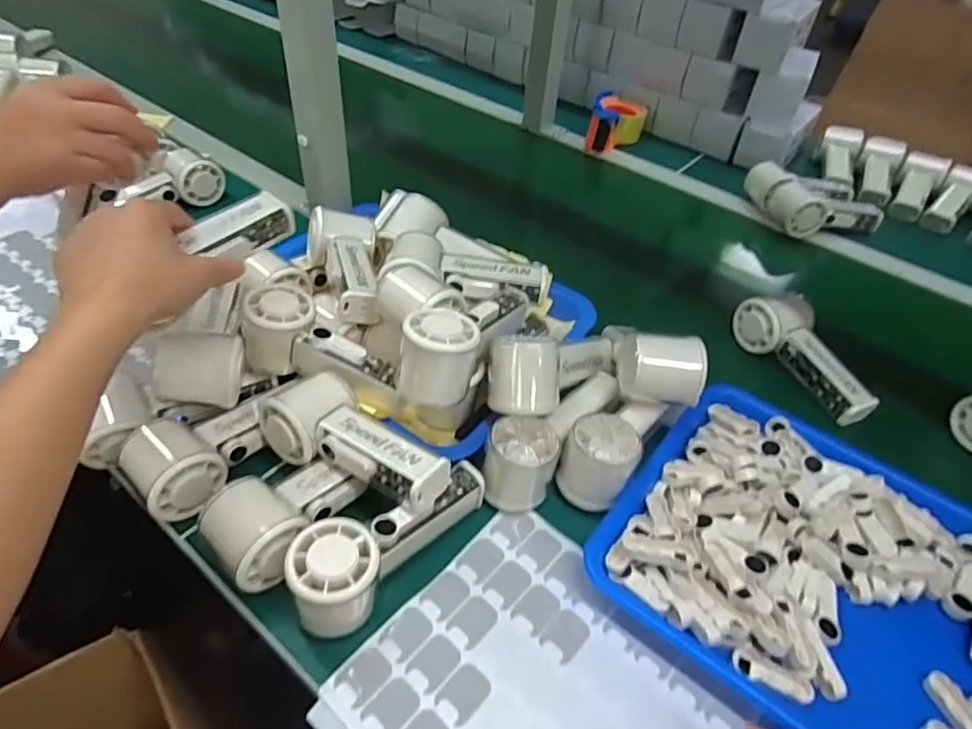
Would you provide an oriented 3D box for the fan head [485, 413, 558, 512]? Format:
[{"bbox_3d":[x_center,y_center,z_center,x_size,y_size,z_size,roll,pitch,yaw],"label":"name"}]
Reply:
[{"bbox_3d":[0.028,0.077,0.467,0.053,0.055,0.054,7,44,0],"label":"fan head"}]

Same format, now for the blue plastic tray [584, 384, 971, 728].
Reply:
[{"bbox_3d":[0.269,0.162,0.425,0.336,0.033,0.255,32,50,24],"label":"blue plastic tray"}]

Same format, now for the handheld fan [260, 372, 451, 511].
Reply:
[{"bbox_3d":[-0.096,0.056,0.447,0.153,0.044,0.064,23,46,17],"label":"handheld fan"}]

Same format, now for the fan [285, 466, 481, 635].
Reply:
[{"bbox_3d":[-0.069,0.119,0.418,0.053,0.059,0.151,33,50,25],"label":"fan"}]

